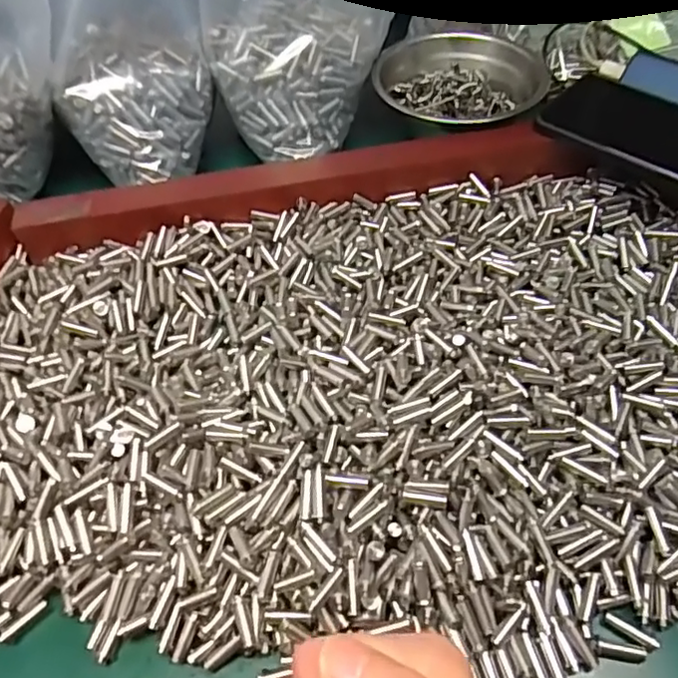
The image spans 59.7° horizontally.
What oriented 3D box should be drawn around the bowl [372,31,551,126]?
[{"bbox_3d":[0.099,-0.196,0.452,0.114,0.029,0.115,0,53,0],"label":"bowl"}]

